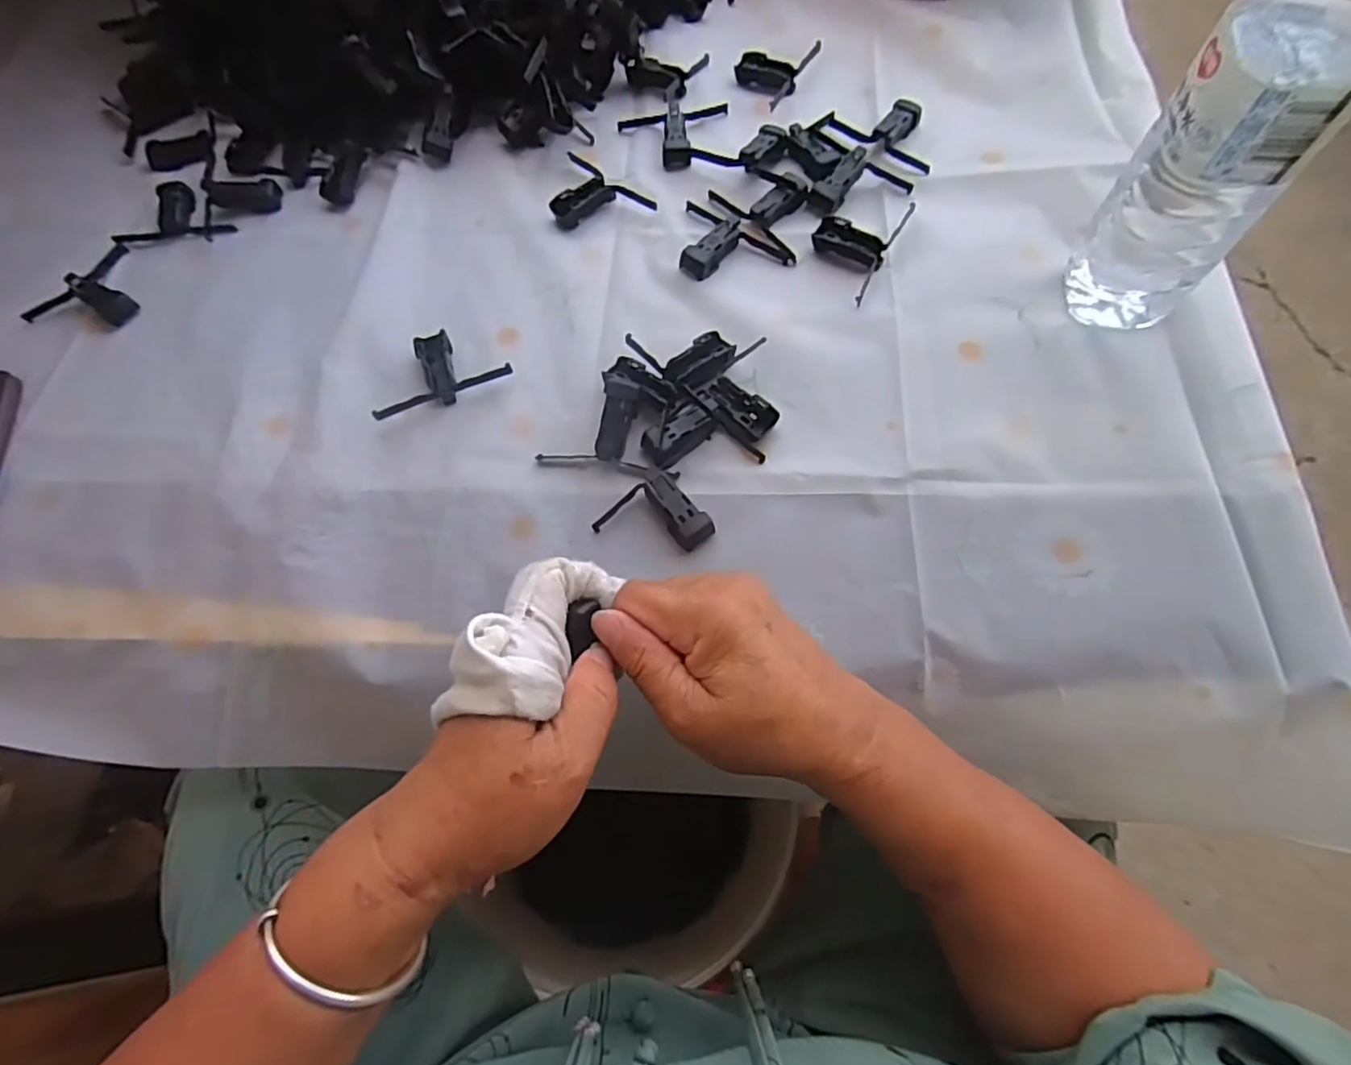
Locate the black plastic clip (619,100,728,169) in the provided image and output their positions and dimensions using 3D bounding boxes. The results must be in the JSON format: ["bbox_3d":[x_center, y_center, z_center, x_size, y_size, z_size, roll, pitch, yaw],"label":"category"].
[{"bbox_3d":[0.004,-0.297,0.474,0.082,0.016,0.056,-14,69,-7],"label":"black plastic clip"}]

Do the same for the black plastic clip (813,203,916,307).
[{"bbox_3d":[0.116,-0.191,0.423,0.049,0.014,0.081,29,70,10],"label":"black plastic clip"}]

